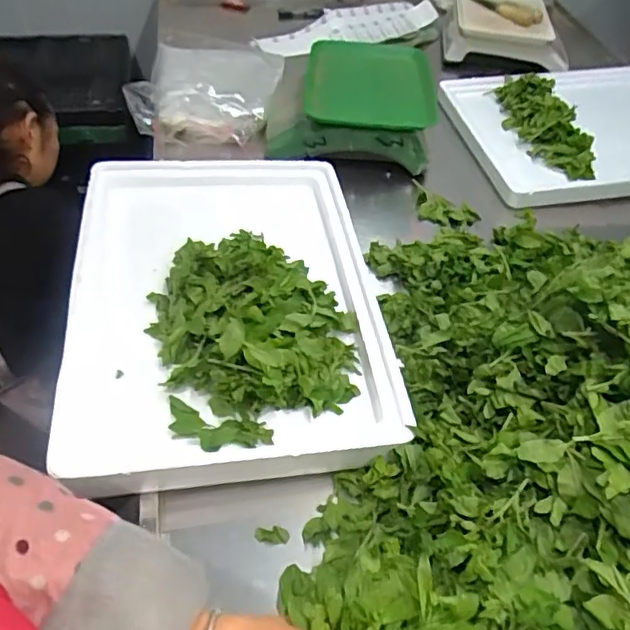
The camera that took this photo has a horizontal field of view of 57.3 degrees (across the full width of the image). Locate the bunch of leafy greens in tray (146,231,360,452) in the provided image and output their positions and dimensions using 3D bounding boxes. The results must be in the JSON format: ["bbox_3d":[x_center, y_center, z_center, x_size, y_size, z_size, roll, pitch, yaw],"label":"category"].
[{"bbox_3d":[-0.076,0.000,0.678,0.221,0.069,0.298,-14,51,-17],"label":"bunch of leafy greens in tray"}]

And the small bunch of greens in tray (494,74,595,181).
[{"bbox_3d":[0.434,-0.356,1.087,0.100,0.074,0.287,-2,48,-6],"label":"small bunch of greens in tray"}]

